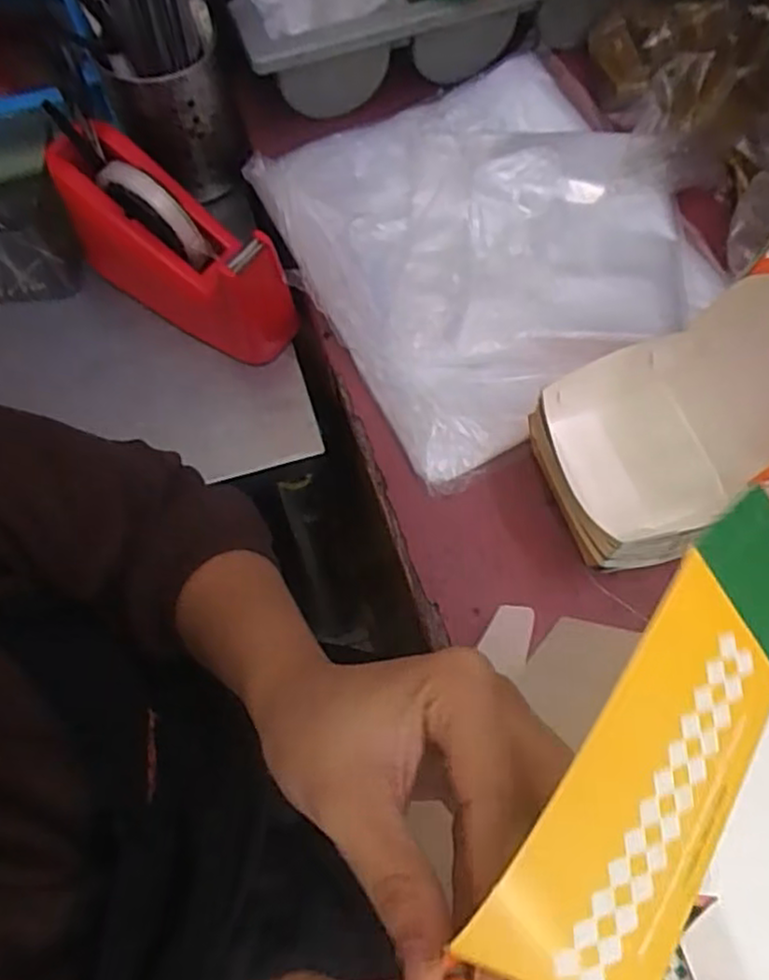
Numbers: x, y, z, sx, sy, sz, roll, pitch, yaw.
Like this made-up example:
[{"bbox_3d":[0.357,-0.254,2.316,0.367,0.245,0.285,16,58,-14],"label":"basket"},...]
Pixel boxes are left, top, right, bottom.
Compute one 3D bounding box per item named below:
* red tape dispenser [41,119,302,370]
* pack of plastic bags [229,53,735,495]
[{"bbox_3d":[-0.160,-0.180,0.544,0.210,0.108,0.074,36,72,13],"label":"red tape dispenser"},{"bbox_3d":[0.077,-0.200,0.555,0.295,0.035,0.318,-32,72,-12],"label":"pack of plastic bags"}]

